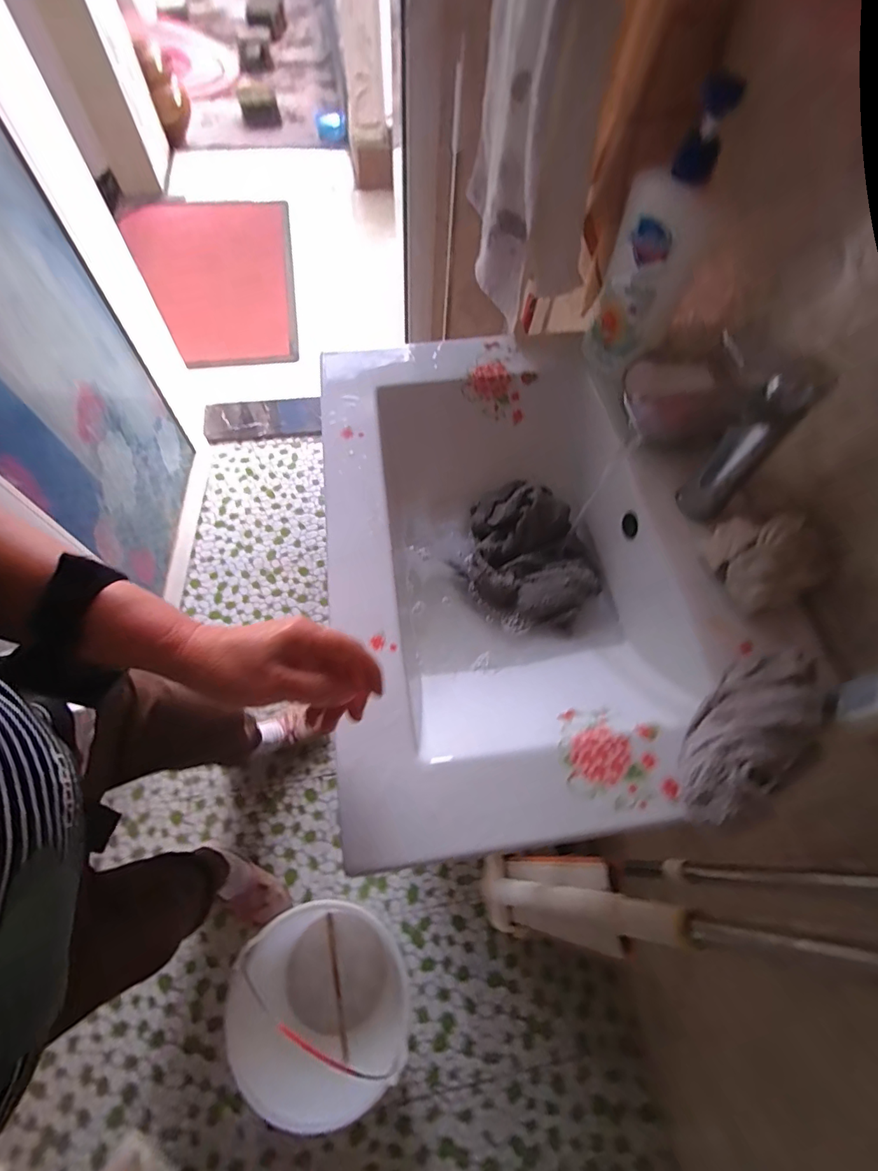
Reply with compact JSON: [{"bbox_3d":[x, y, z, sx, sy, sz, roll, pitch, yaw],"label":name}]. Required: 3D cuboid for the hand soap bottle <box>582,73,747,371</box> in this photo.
[{"bbox_3d":[0.222,-0.345,0.493,0.047,0.252,0.097,-21,67,-13],"label":"hand soap bottle"}]

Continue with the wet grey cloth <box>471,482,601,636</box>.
[{"bbox_3d":[0.117,-0.043,0.581,0.148,0.049,0.185,4,64,-1],"label":"wet grey cloth"}]

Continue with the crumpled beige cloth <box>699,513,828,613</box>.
[{"bbox_3d":[0.314,-0.027,0.440,0.084,0.056,0.090,-11,65,-8],"label":"crumpled beige cloth"}]

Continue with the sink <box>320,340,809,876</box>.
[{"bbox_3d":[0.079,-0.037,0.541,0.396,0.129,0.579,-6,64,-6],"label":"sink"}]

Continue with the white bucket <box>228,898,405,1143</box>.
[{"bbox_3d":[-0.213,0.755,0.874,0.273,0.233,0.292,1,64,-2],"label":"white bucket"}]

